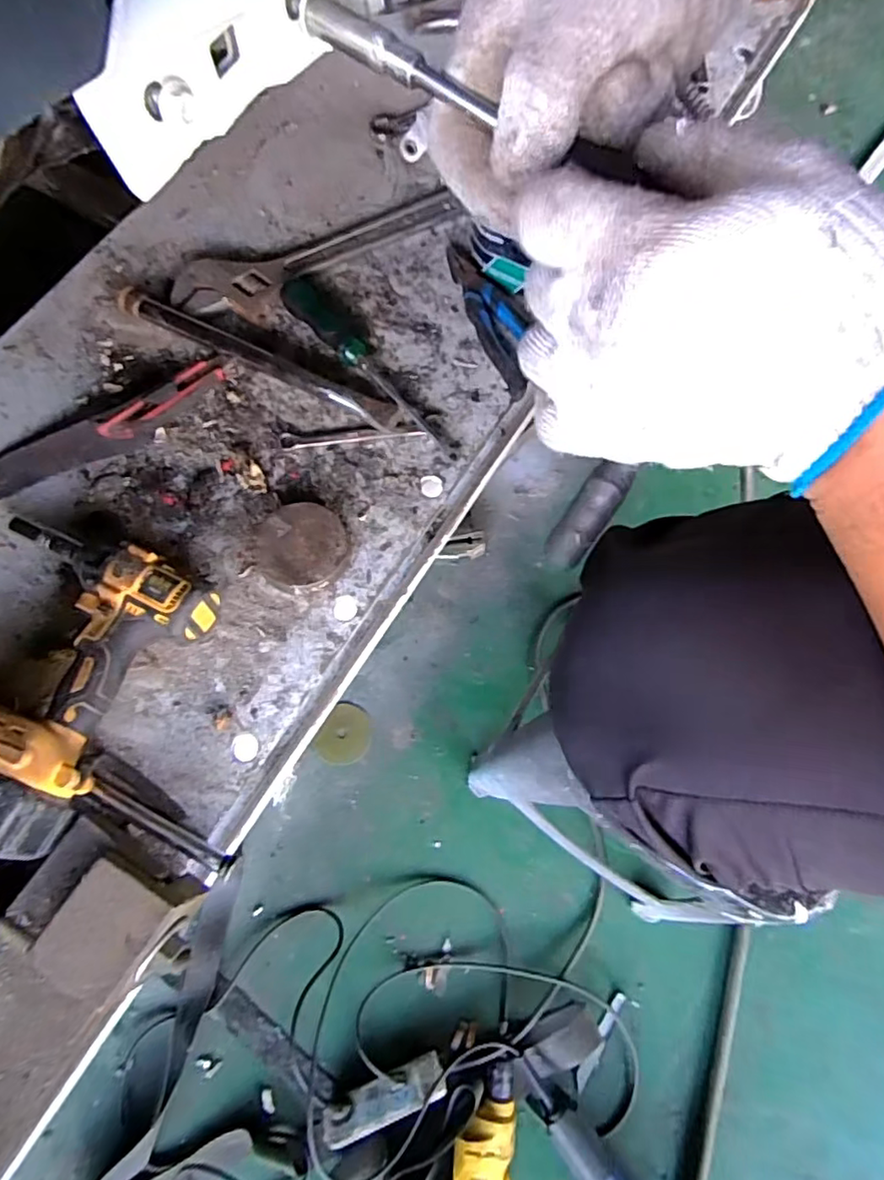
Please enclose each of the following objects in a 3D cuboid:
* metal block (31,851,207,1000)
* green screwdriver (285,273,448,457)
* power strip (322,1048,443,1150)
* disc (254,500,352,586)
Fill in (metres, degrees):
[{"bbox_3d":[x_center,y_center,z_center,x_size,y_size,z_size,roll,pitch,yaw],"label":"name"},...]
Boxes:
[{"bbox_3d":[-0.238,0.246,0.453,0.069,0.057,0.089,30,75,9],"label":"metal block"},{"bbox_3d":[-0.073,-0.237,0.628,0.044,0.028,0.257,-42,77,-12],"label":"green screwdriver"},{"bbox_3d":[-0.080,0.705,0.853,0.177,0.040,0.057,-23,73,-7],"label":"power strip"},{"bbox_3d":[-0.127,-0.039,0.567,0.080,0.025,0.079,0,72,0],"label":"disc"}]

